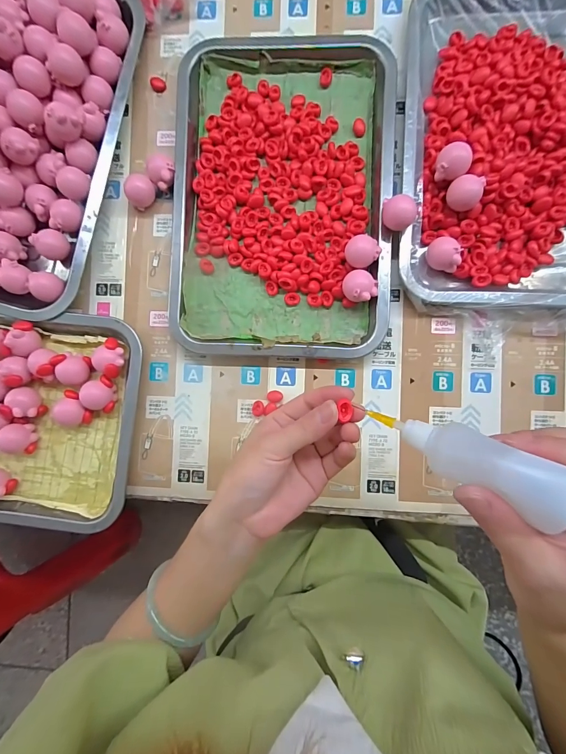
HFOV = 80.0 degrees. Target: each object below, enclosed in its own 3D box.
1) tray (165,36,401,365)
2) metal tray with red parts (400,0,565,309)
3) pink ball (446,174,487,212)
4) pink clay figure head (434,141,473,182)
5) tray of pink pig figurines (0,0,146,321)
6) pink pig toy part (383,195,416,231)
[{"bbox_3d":[-0.001,-0.183,0.328,0.207,0.027,0.324,2,89,2],"label":"tray"},{"bbox_3d":[0.221,-0.219,0.306,0.204,0.032,0.309,3,89,2],"label":"metal tray with red parts"},{"bbox_3d":[0.165,-0.166,0.309,0.029,0.022,0.027,0,89,1],"label":"pink ball"},{"bbox_3d":[0.153,-0.192,0.307,0.028,0.023,0.027,0,89,1],"label":"pink clay figure head"},{"bbox_3d":[-0.292,-0.237,0.310,0.247,0.051,0.320,13,89,2],"label":"tray of pink pig figurines"},{"bbox_3d":[0.104,-0.147,0.308,0.027,0.029,0.025,9,89,2],"label":"pink pig toy part"}]

